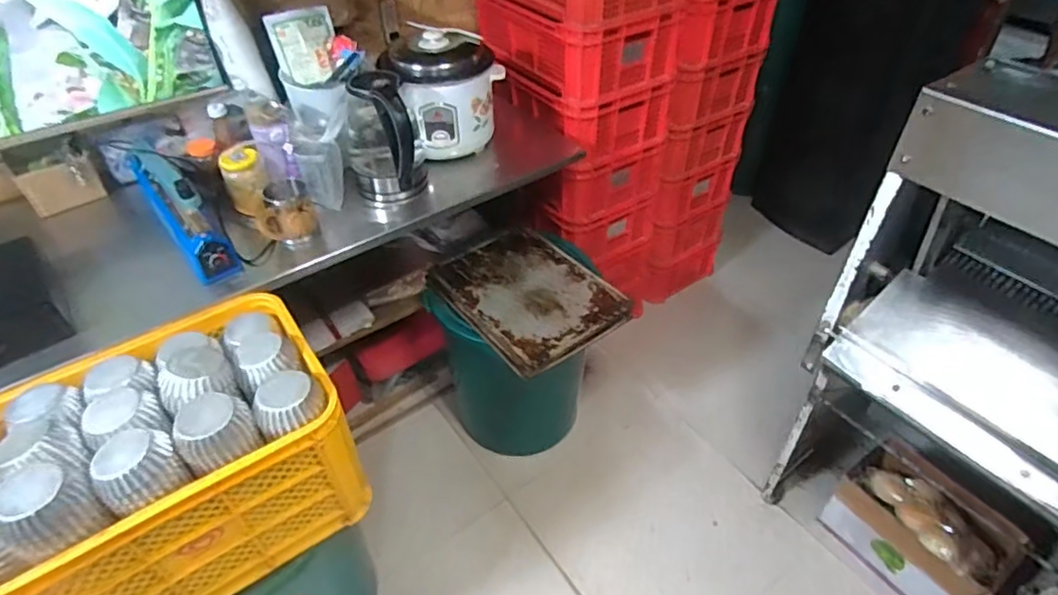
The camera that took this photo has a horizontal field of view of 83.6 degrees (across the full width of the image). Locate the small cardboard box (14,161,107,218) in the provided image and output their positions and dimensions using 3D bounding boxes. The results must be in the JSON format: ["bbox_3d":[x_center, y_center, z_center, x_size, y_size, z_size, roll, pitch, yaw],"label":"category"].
[{"bbox_3d":[-0.977,-0.226,1.242,0.132,0.099,0.043,-26,49,-24],"label":"small cardboard box"}]

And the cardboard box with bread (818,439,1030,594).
[{"bbox_3d":[0.931,0.549,1.414,0.230,0.322,0.350,-20,46,-19],"label":"cardboard box with bread"}]

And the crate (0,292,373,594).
[{"bbox_3d":[-0.584,0.269,0.973,0.505,0.355,0.354,-28,50,-26],"label":"crate"}]

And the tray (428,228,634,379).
[{"bbox_3d":[0.000,-0.017,1.505,0.337,0.036,0.439,-32,57,-24],"label":"tray"}]

